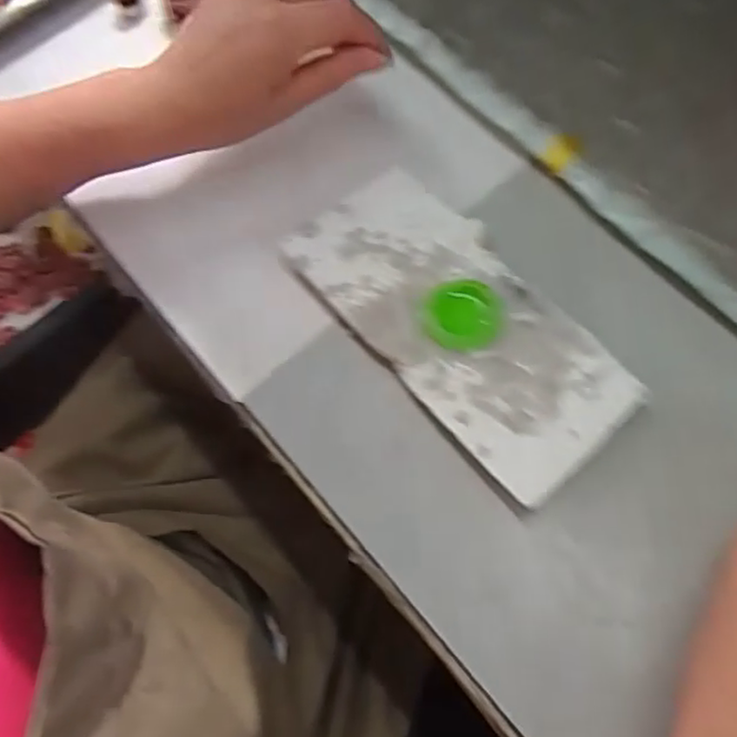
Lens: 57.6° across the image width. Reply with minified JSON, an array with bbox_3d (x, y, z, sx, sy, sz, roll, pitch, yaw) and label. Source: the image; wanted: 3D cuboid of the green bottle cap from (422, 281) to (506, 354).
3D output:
[{"bbox_3d":[0.049,-0.027,0.344,0.039,0.010,0.037,-2,70,6],"label":"green bottle cap"}]

